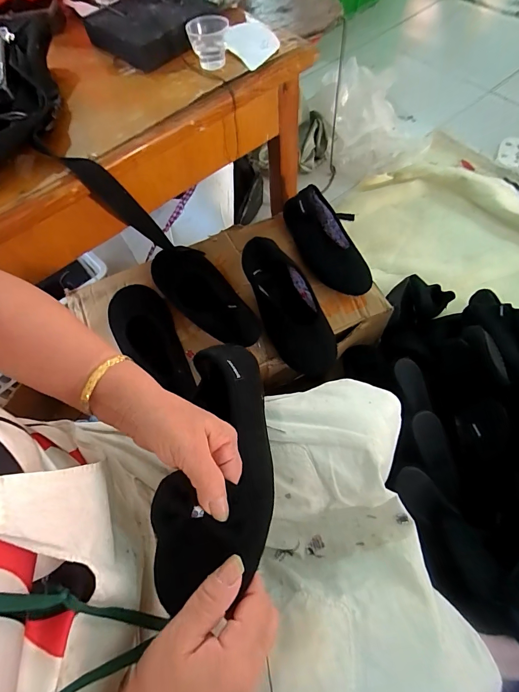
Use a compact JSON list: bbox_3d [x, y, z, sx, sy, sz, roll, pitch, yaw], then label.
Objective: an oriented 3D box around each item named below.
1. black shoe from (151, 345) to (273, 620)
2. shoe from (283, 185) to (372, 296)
[{"bbox_3d":[-0.032,0.087,0.323,0.081,0.057,0.220,-1,51,3],"label":"black shoe"},{"bbox_3d":[0.126,-0.190,0.651,0.092,0.068,0.230,-18,64,-5],"label":"shoe"}]

